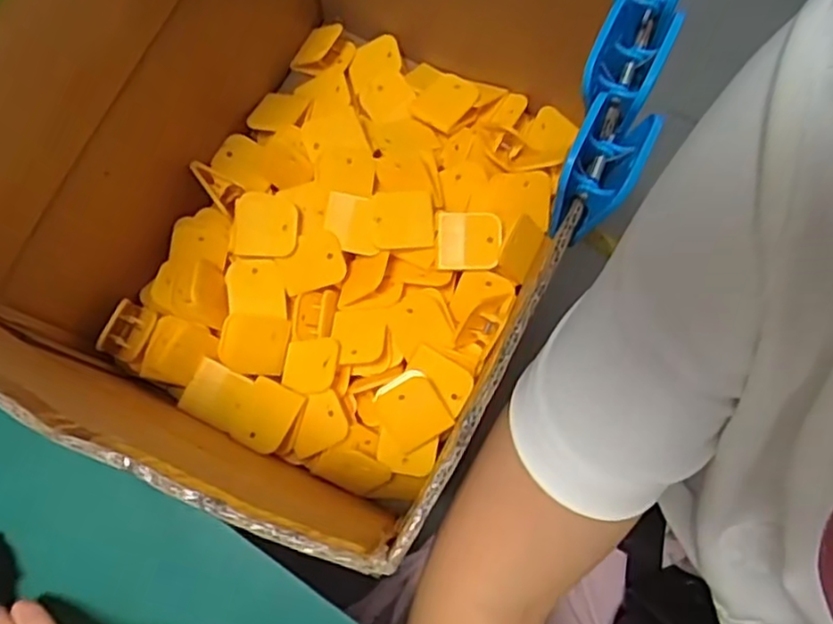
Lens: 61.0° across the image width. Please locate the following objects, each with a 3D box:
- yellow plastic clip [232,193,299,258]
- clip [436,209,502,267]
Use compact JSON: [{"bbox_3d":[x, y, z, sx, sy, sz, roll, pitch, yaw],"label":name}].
[{"bbox_3d":[-0.127,-0.072,0.594,0.056,0.017,0.051,2,76,2],"label":"yellow plastic clip"},{"bbox_3d":[0.044,-0.059,0.584,0.053,0.008,0.047,1,91,6],"label":"clip"}]

